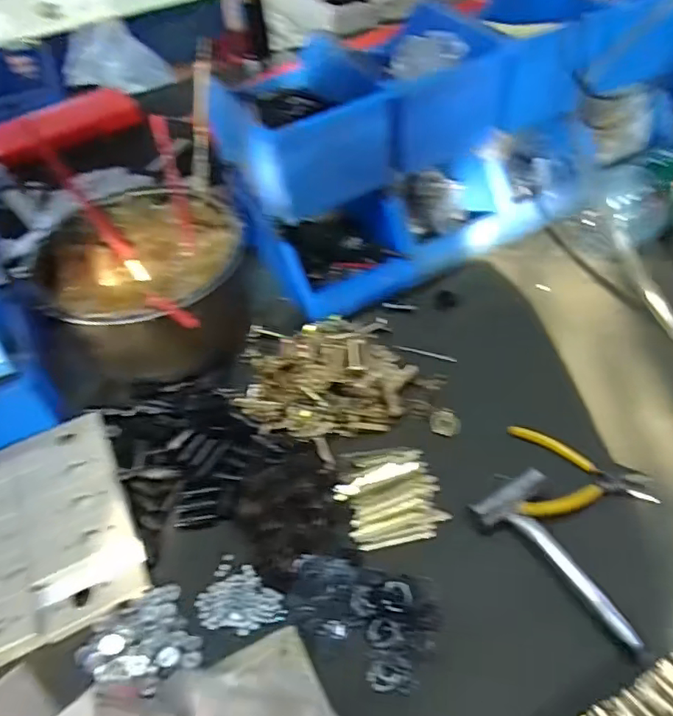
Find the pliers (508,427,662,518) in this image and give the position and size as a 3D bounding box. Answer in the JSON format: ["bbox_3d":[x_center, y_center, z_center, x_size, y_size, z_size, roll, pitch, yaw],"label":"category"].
[{"bbox_3d":[0.240,0.113,0.556,0.124,0.028,0.101,3,52,7],"label":"pliers"}]

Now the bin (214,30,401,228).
[{"bbox_3d":[-0.038,-0.275,0.664,0.166,0.109,0.192,-23,53,-14],"label":"bin"}]

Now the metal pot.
[{"bbox_3d":[-0.217,-0.079,0.692,0.233,0.135,0.240,-7,51,-2],"label":"metal pot"}]

